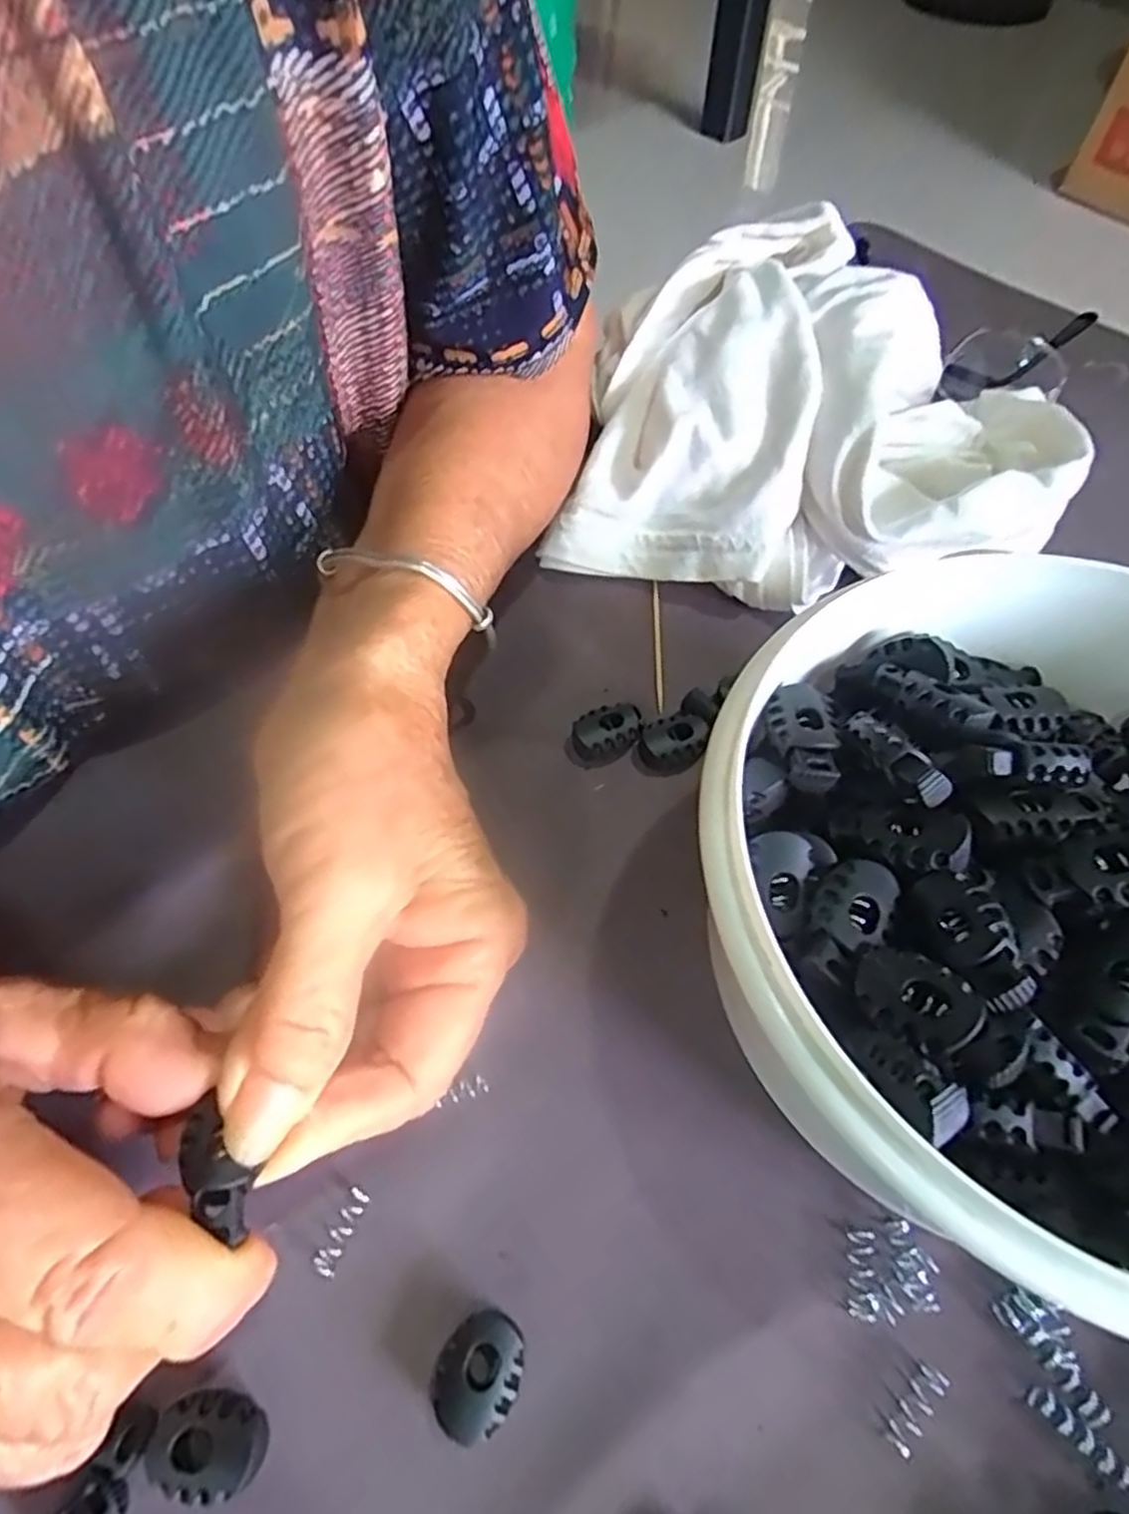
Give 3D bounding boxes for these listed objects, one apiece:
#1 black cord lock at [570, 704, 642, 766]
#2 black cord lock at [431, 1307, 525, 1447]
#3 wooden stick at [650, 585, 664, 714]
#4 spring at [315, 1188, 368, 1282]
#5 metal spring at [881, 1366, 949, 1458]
[{"bbox_3d":[0.015,-0.007,0.249,0.022,0.009,0.017,-19,60,-12],"label":"black cord lock"},{"bbox_3d":[-0.018,0.134,0.163,0.017,0.010,0.022,26,61,15],"label":"black cord lock"},{"bbox_3d":[0.034,-0.042,0.274,0.004,0.004,0.059,2,58,1],"label":"wooden stick"},{"bbox_3d":[-0.053,0.112,0.176,0.006,0.004,0.018,19,59,11],"label":"spring"},{"bbox_3d":[0.076,0.140,0.161,0.007,0.004,0.017,37,64,20],"label":"metal spring"}]

